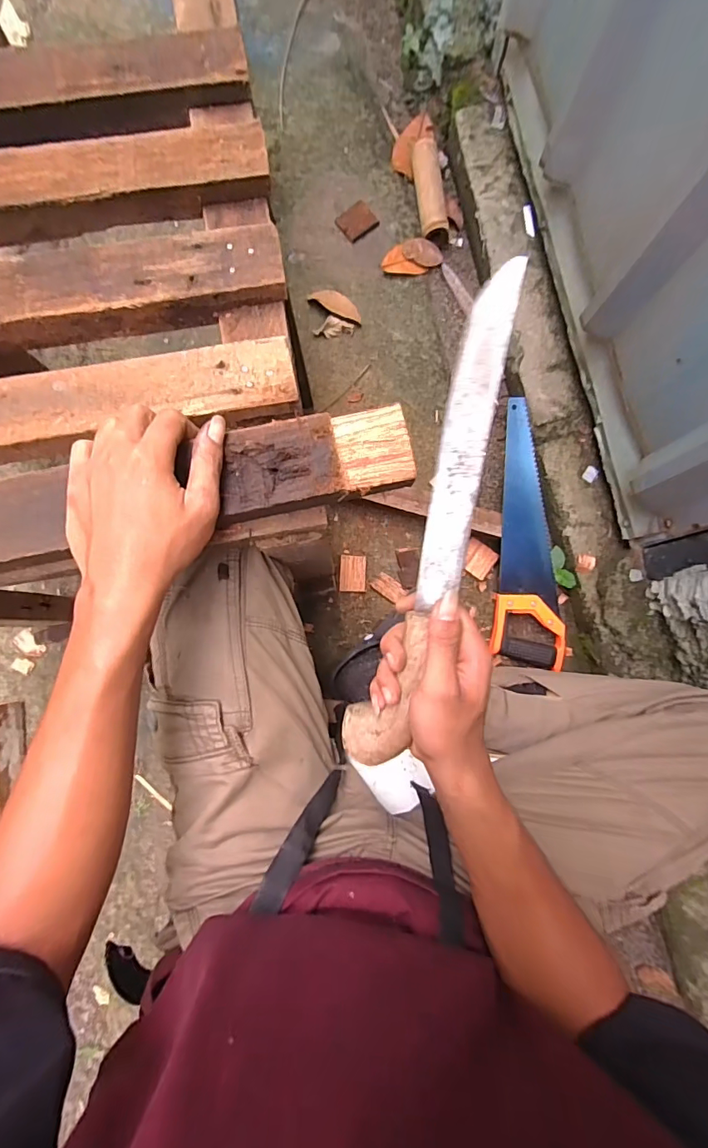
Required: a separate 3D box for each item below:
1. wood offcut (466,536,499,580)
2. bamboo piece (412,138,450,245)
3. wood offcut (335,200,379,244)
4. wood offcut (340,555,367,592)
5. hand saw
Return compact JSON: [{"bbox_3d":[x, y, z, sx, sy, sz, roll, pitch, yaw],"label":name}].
[{"bbox_3d":[0.213,-0.026,0.813,0.053,0.015,0.055,32,83,3],"label":"wood offcut"},{"bbox_3d":[0.143,-0.723,0.888,0.051,0.043,0.192,-7,82,-2],"label":"bamboo piece"},{"bbox_3d":[0.006,-0.666,0.895,0.077,0.013,0.064,-43,85,-6],"label":"wood offcut"},{"bbox_3d":[-0.002,-0.001,0.806,0.044,0.005,0.061,3,82,-1],"label":"wood offcut"},{"bbox_3d":[0.269,-0.055,0.770,0.117,0.045,0.436,-7,99,-2],"label":"hand saw"}]

